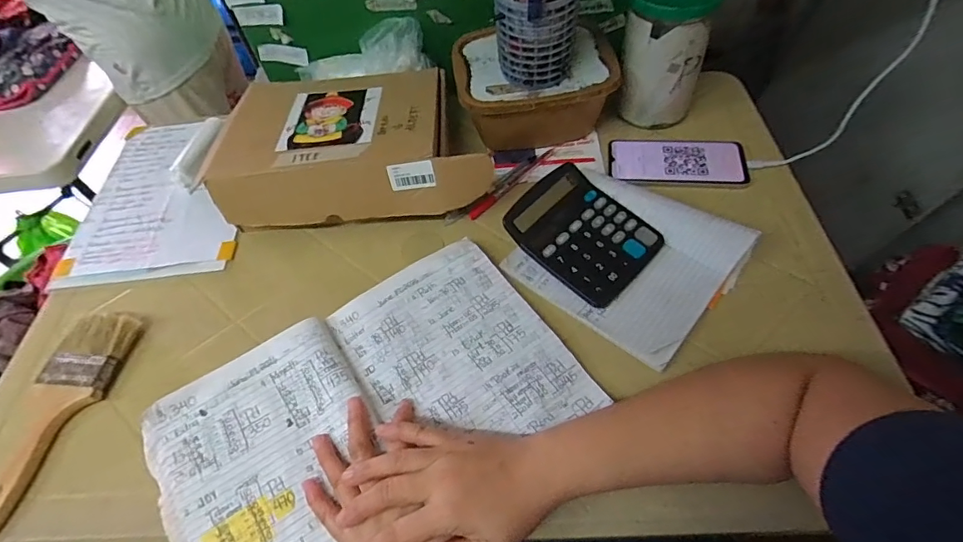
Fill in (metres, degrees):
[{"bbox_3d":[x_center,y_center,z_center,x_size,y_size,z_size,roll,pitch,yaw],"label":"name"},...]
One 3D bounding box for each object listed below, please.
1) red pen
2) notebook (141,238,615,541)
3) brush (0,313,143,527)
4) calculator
[{"bbox_3d":[0.040,-0.113,0.605,0.012,0.006,0.151,38,66,26],"label":"red pen"},{"bbox_3d":[-0.100,0.134,0.443,0.367,0.018,0.236,-32,64,-14],"label":"notebook"},{"bbox_3d":[-0.412,0.141,0.465,0.067,0.023,0.213,2,56,6],"label":"brush"},{"bbox_3d":[0.111,-0.045,0.518,0.139,0.037,0.114,38,66,26],"label":"calculator"}]

